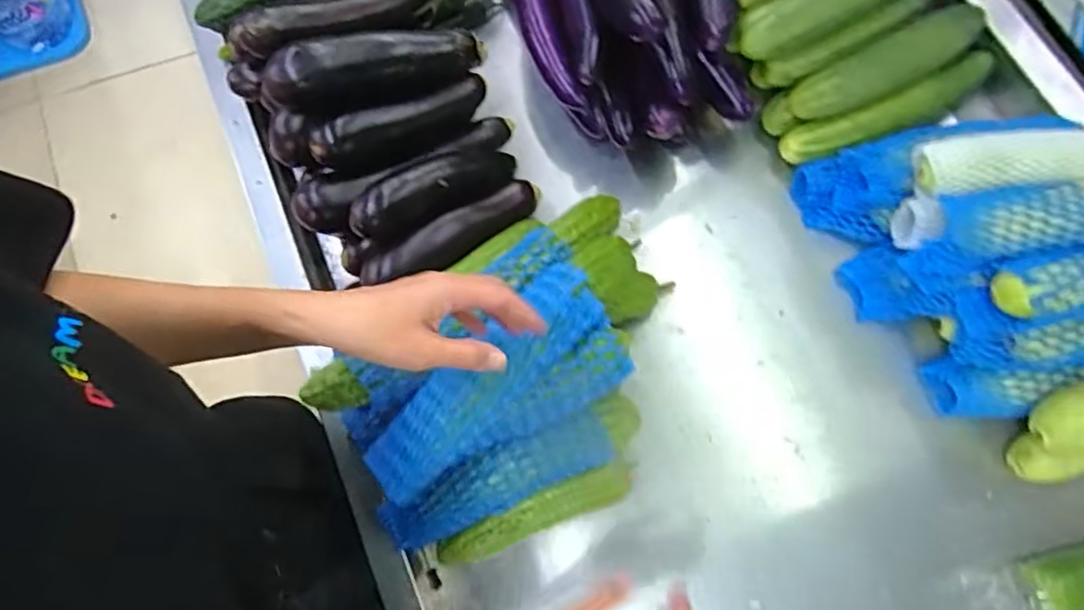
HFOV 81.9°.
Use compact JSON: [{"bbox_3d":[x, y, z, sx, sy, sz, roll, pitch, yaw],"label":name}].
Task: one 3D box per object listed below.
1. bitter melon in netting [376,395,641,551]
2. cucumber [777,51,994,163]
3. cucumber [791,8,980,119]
[{"bbox_3d":[-0.028,0.159,0.579,0.250,0.054,0.052,-27,75,4],"label":"bitter melon in netting"},{"bbox_3d":[0.380,-0.212,0.683,0.230,0.059,0.042,-22,75,-9],"label":"cucumber"},{"bbox_3d":[0.358,-0.251,0.644,0.196,0.039,0.048,-25,74,7],"label":"cucumber"}]

